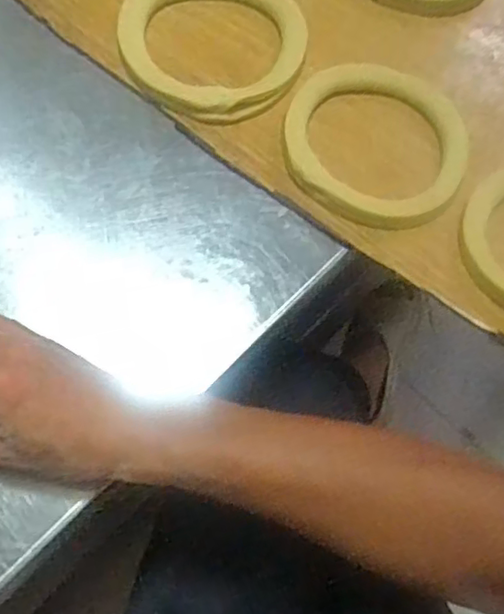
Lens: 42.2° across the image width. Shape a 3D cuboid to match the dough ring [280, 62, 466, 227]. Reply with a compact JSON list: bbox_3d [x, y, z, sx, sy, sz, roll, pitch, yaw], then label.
[{"bbox_3d":[0.102,-0.138,0.513,0.142,0.020,0.147,2,67,-5],"label":"dough ring"}]

